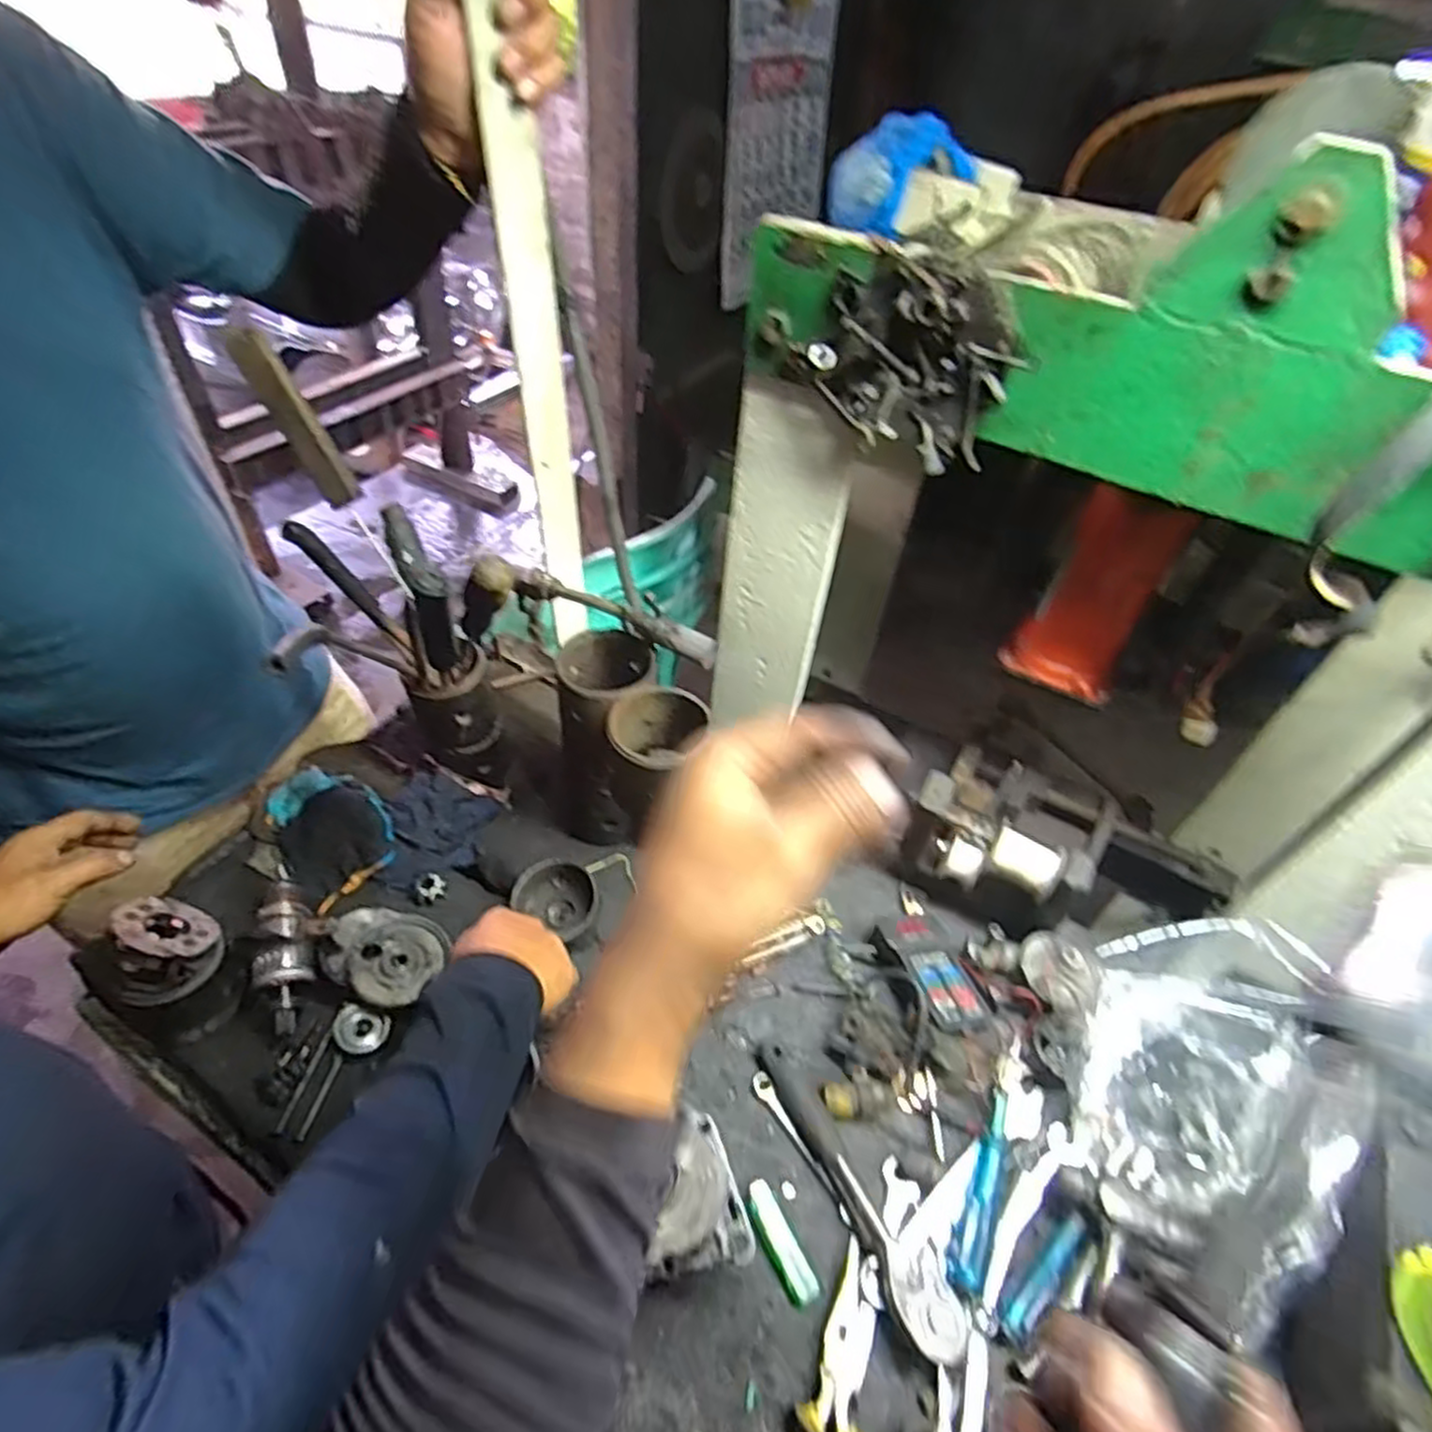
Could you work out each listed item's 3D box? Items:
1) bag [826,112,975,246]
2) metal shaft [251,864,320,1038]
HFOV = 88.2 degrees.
[{"bbox_3d":[0.174,-0.487,0.666,0.130,0.076,0.064,-20,52,-23],"label":"bag"},{"bbox_3d":[-0.395,0.194,0.675,0.055,0.044,0.173,-18,51,-22],"label":"metal shaft"}]

